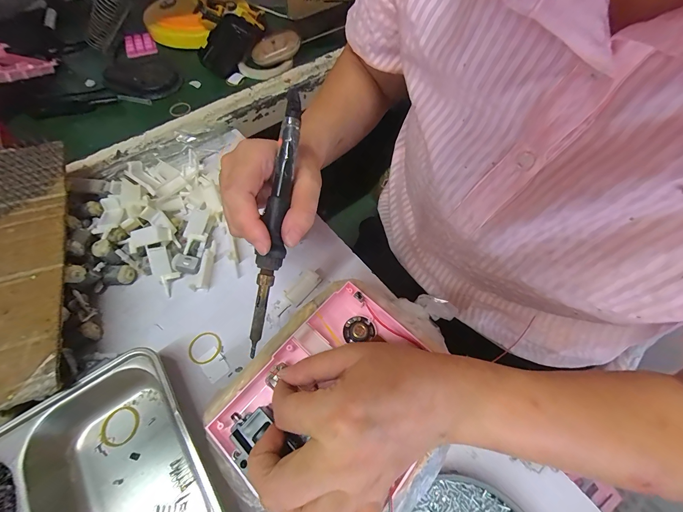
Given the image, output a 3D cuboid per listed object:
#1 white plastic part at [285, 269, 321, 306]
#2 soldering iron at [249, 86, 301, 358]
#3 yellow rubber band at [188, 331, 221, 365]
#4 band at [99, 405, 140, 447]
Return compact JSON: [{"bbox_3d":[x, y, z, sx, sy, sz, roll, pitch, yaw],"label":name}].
[{"bbox_3d":[-0.041,0.034,0.309,0.018,0.006,0.040,34,66,16],"label":"white plastic part"},{"bbox_3d":[-0.049,-0.025,0.207,0.017,0.018,0.195,9,91,4],"label":"soldering iron"},{"bbox_3d":[-0.134,0.089,0.280,0.030,0.004,0.030,1,62,-1],"label":"yellow rubber band"},{"bbox_3d":[-0.191,0.147,0.247,0.029,0.004,0.030,1,62,-1],"label":"band"}]

